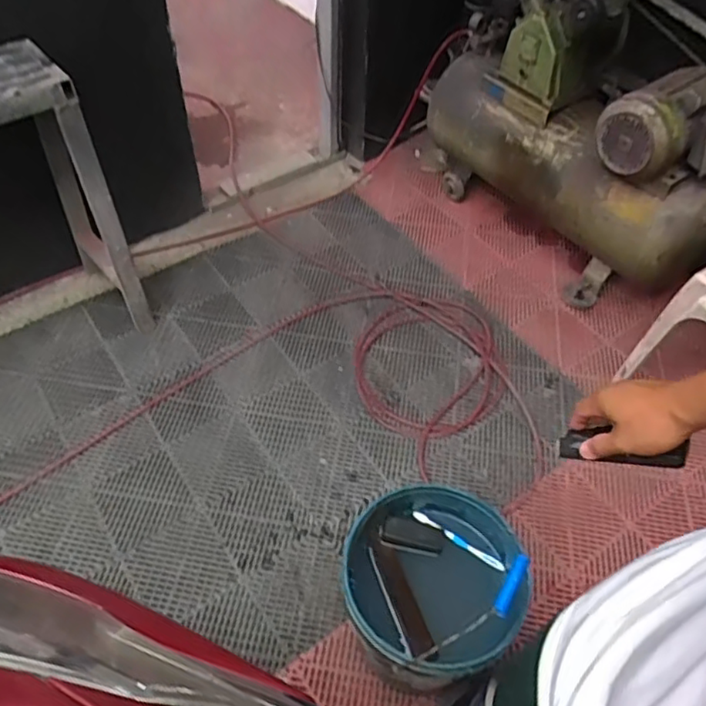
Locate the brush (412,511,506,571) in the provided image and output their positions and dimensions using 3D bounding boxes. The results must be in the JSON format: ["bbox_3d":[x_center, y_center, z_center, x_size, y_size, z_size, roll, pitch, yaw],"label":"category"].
[{"bbox_3d":[0.194,0.346,1.133,0.185,0.019,0.016,26,55,18],"label":"brush"}]

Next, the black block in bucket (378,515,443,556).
[{"bbox_3d":[0.107,0.336,1.127,0.114,0.019,0.055,9,52,6],"label":"black block in bucket"}]

